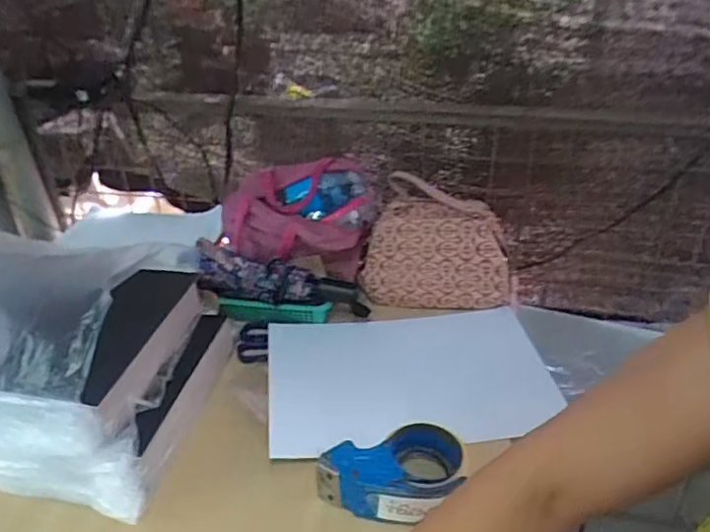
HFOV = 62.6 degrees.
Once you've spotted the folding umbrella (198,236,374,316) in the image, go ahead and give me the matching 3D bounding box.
[{"bbox_3d":[-0.105,0.027,0.875,0.266,0.064,0.047,13,32,-7],"label":"folding umbrella"}]

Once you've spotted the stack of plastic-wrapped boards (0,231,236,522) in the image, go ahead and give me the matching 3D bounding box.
[{"bbox_3d":[-0.413,0.087,0.748,0.442,0.168,0.334,5,33,11],"label":"stack of plastic-wrapped boards"}]

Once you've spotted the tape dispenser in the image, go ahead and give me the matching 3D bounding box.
[{"bbox_3d":[0.040,0.220,0.640,0.151,0.051,0.104,3,33,7],"label":"tape dispenser"}]

